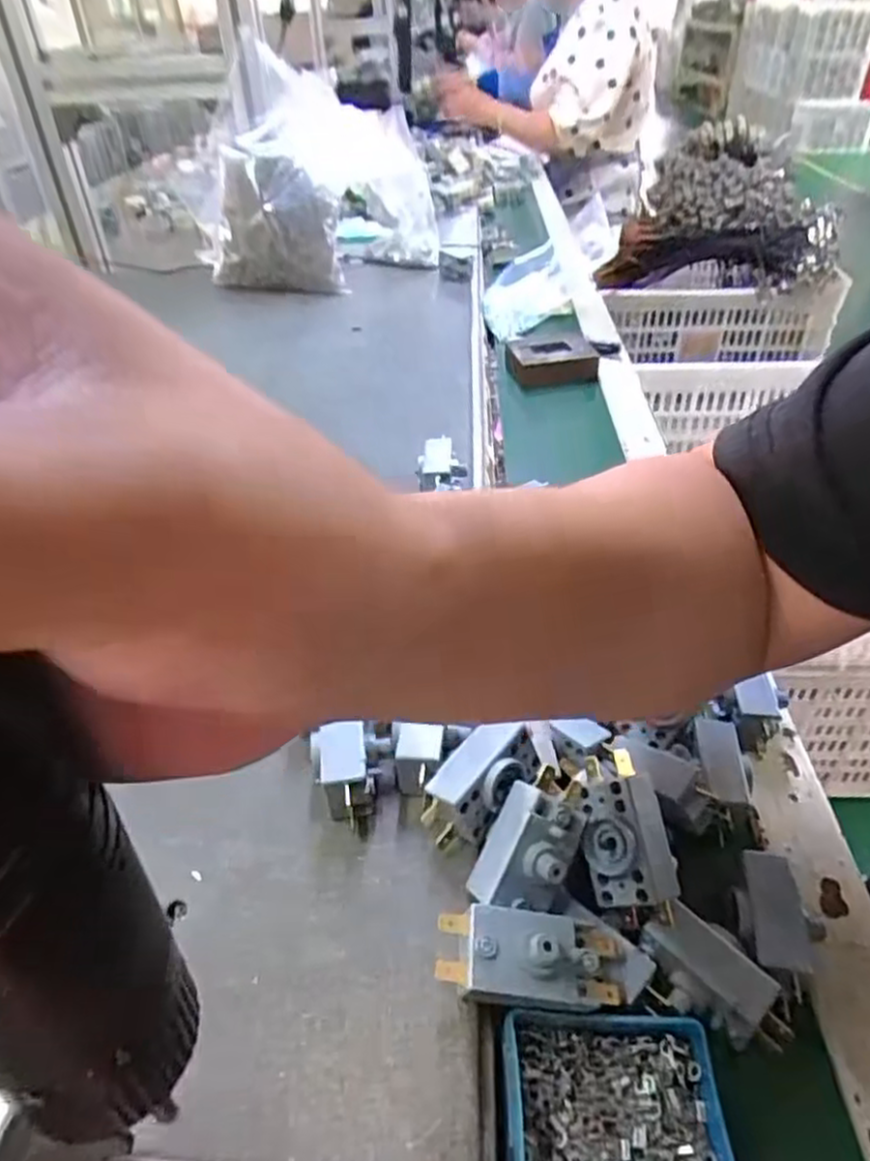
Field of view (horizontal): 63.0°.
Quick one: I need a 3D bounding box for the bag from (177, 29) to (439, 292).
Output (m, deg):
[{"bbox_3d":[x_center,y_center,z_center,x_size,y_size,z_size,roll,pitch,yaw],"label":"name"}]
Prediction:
[{"bbox_3d":[-0.149,-0.521,0.881,0.279,0.206,0.343,-7,40,-6],"label":"bag"}]

